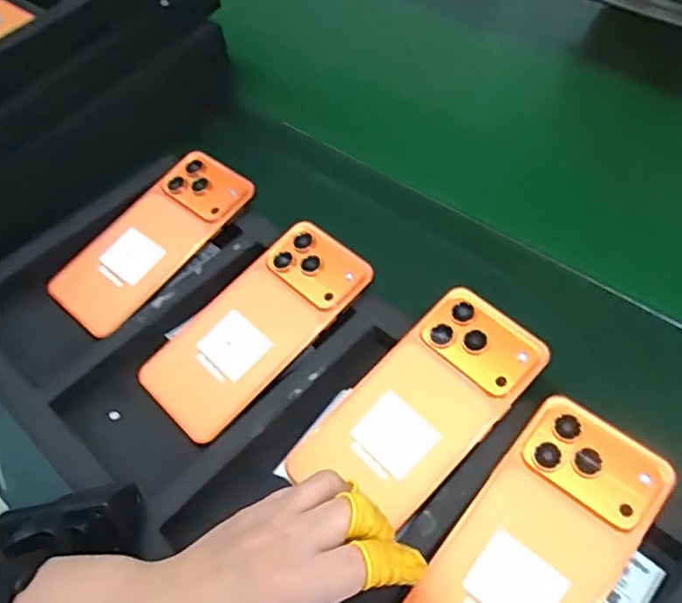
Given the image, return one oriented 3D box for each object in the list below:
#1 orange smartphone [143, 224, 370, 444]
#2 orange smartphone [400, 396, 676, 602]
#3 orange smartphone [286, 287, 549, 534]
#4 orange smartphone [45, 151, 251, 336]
[{"bbox_3d":[-0.057,0.015,0.406,0.080,0.008,0.163,38,75,27],"label":"orange smartphone"},{"bbox_3d":[0.101,0.131,0.308,0.075,0.006,0.162,34,73,25],"label":"orange smartphone"},{"bbox_3d":[0.049,0.063,0.357,0.154,0.005,0.077,-44,63,-12],"label":"orange smartphone"},{"bbox_3d":[-0.145,-0.047,0.458,0.077,0.014,0.161,36,74,26],"label":"orange smartphone"}]

